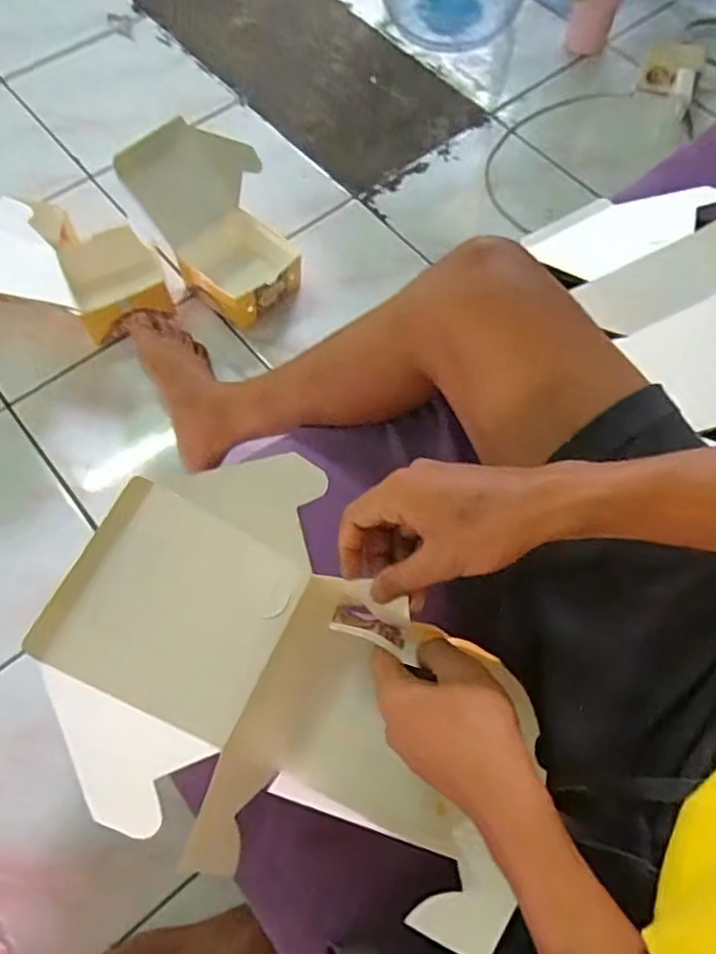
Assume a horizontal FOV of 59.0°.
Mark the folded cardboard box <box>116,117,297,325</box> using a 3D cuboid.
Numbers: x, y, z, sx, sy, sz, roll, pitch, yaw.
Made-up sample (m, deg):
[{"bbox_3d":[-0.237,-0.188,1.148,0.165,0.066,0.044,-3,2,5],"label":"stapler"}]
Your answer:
[{"bbox_3d":[-0.195,-0.353,0.868,0.190,0.153,0.244,-24,69,-13],"label":"folded cardboard box"}]

